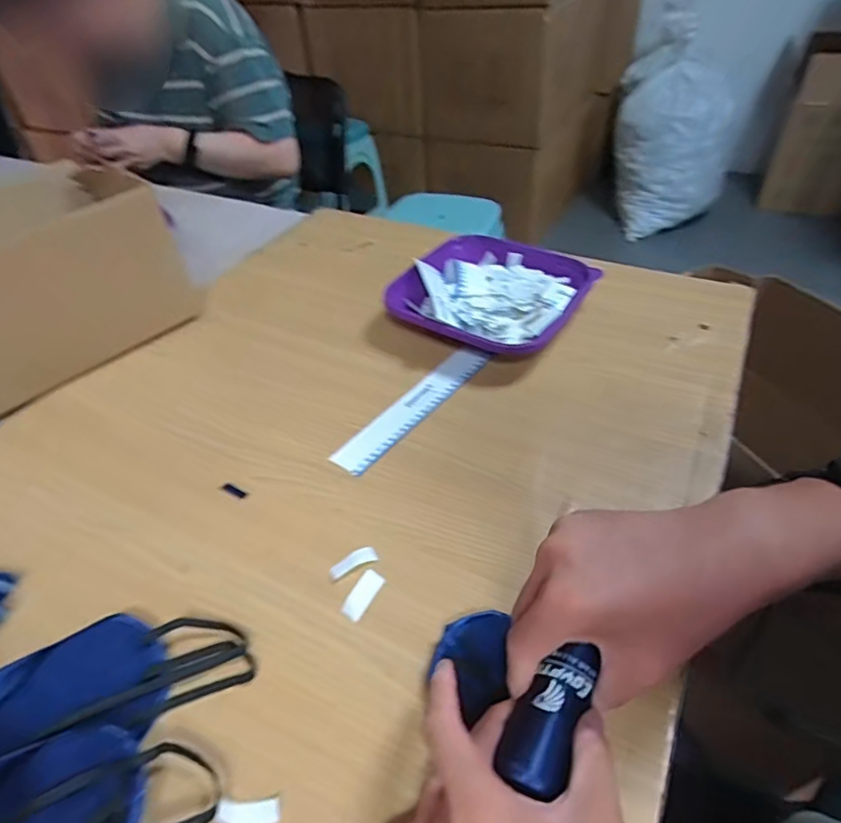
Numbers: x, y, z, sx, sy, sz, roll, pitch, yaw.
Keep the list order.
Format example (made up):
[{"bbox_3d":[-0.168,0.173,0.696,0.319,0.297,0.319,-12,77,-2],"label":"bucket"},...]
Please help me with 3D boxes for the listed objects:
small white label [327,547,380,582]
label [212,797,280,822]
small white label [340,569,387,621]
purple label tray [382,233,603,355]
[{"bbox_3d":[-0.048,0.106,0.391,0.036,0.004,0.013,-25,48,-21],"label":"small white label"},{"bbox_3d":[-0.089,0.206,0.284,0.031,0.007,0.013,-1,44,2],"label":"label"},{"bbox_3d":[-0.039,0.123,0.373,0.015,0.004,0.035,21,49,23],"label":"small white label"},{"bbox_3d":[0.076,-0.126,0.597,0.179,0.049,0.191,24,50,25],"label":"purple label tray"}]

